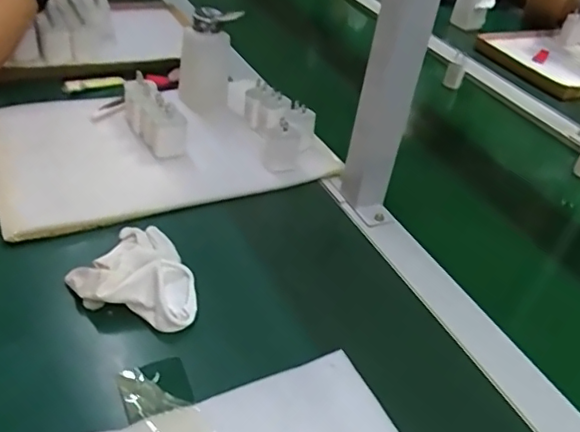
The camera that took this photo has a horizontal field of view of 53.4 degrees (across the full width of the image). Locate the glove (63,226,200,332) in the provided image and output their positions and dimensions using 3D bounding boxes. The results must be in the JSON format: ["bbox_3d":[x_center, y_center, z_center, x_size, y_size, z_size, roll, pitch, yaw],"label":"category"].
[{"bbox_3d":[-0.149,0.055,0.538,0.105,0.037,0.131,-13,42,-26],"label":"glove"}]

